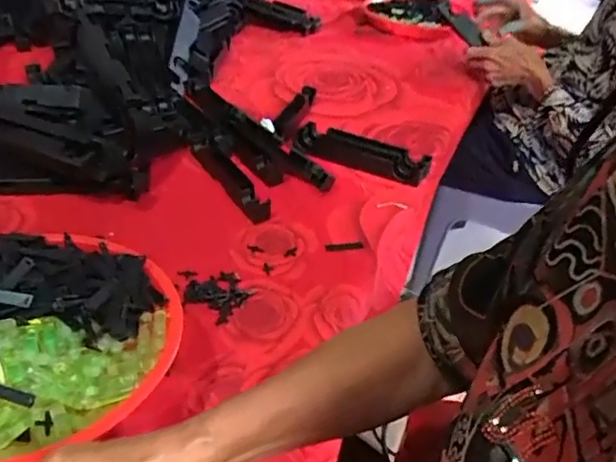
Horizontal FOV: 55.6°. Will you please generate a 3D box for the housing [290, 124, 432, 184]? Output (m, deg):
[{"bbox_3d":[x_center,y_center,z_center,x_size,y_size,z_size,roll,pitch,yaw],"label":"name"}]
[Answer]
[{"bbox_3d":[0.076,-0.108,0.849,0.199,0.031,0.066,16,39,16],"label":"housing"}]

